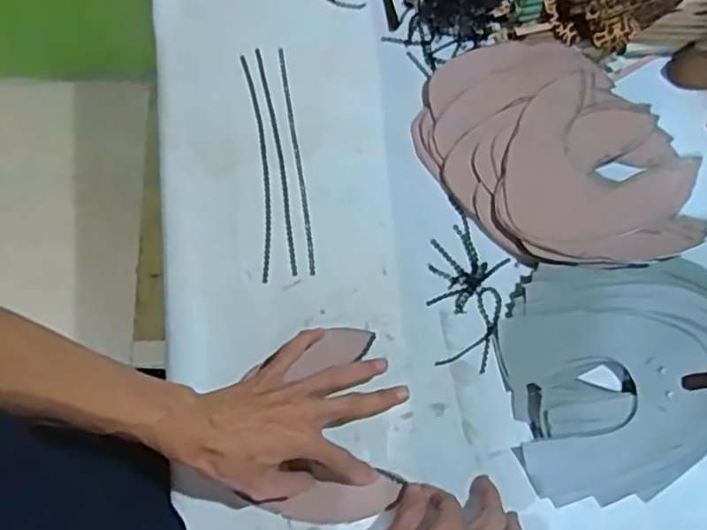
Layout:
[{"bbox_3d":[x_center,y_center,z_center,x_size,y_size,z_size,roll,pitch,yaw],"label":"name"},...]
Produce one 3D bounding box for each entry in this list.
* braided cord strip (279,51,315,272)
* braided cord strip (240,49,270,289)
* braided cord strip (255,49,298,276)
[{"bbox_3d":[-0.056,-0.104,0.669,0.007,0.007,0.237,-9,76,-2],"label":"braided cord strip"},{"bbox_3d":[-0.092,-0.098,0.666,0.015,0.007,0.235,-7,75,-1],"label":"braided cord strip"},{"bbox_3d":[-0.074,-0.105,0.670,0.010,0.005,0.239,-10,76,-2],"label":"braided cord strip"}]

